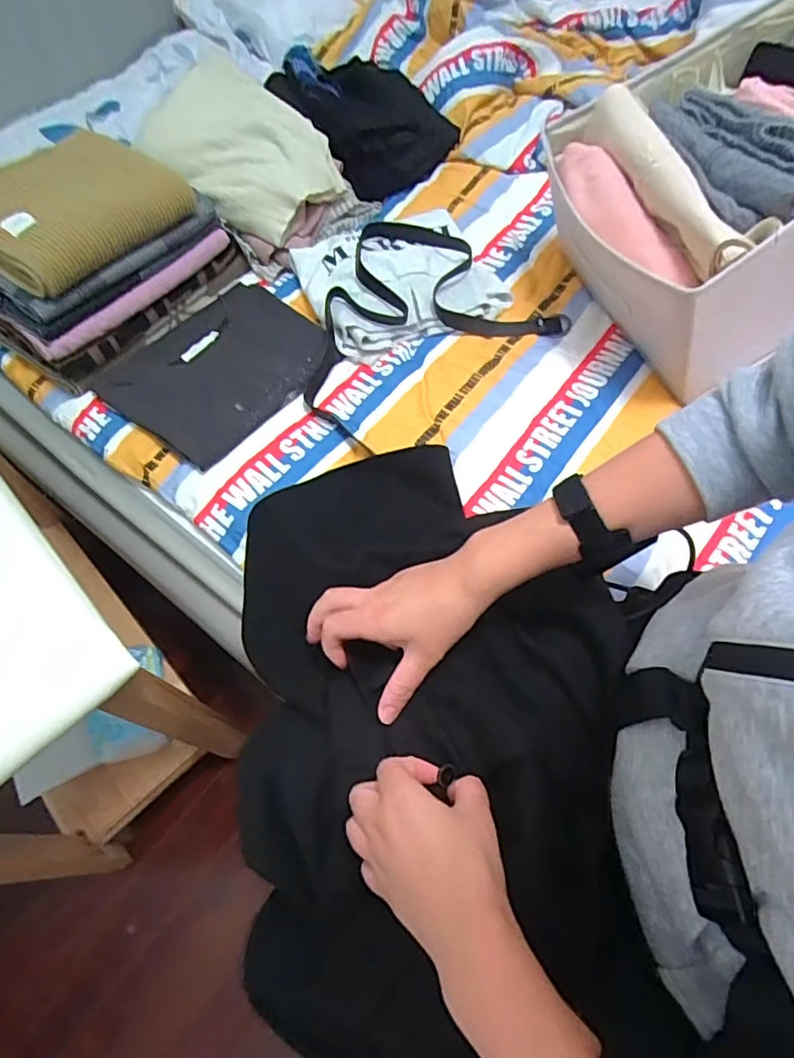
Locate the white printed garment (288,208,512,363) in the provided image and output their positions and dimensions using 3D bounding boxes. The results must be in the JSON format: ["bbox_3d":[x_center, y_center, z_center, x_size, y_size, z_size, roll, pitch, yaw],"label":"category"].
[{"bbox_3d":[0.009,-0.371,0.827,0.278,0.056,0.226,-19,63,-7],"label":"white printed garment"}]

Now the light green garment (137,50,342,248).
[{"bbox_3d":[-0.231,-0.576,0.851,0.245,0.120,0.226,41,71,21],"label":"light green garment"}]

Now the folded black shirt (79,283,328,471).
[{"bbox_3d":[-0.243,-0.232,0.769,0.234,0.027,0.275,33,68,18],"label":"folded black shirt"}]

